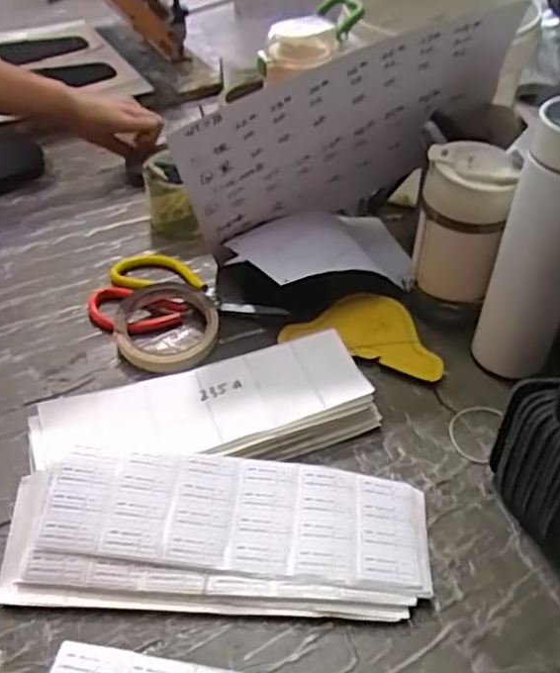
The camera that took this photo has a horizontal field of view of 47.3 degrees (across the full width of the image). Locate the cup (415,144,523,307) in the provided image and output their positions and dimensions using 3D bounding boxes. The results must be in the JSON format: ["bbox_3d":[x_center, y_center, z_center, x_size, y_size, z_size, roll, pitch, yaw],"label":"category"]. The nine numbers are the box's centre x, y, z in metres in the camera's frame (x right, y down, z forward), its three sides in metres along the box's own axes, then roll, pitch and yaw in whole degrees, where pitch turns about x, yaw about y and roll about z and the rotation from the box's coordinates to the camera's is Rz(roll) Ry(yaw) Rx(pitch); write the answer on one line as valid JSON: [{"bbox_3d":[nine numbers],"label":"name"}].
[{"bbox_3d":[0.164,-0.101,0.567,0.070,0.127,0.064,0,44,0],"label":"cup"}]

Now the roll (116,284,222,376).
[{"bbox_3d":[-0.103,-0.009,0.583,0.092,0.020,0.106,-7,44,-6],"label":"roll"}]

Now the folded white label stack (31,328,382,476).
[{"bbox_3d":[-0.058,0.057,0.507,0.260,0.029,0.097,-13,45,-13],"label":"folded white label stack"}]

